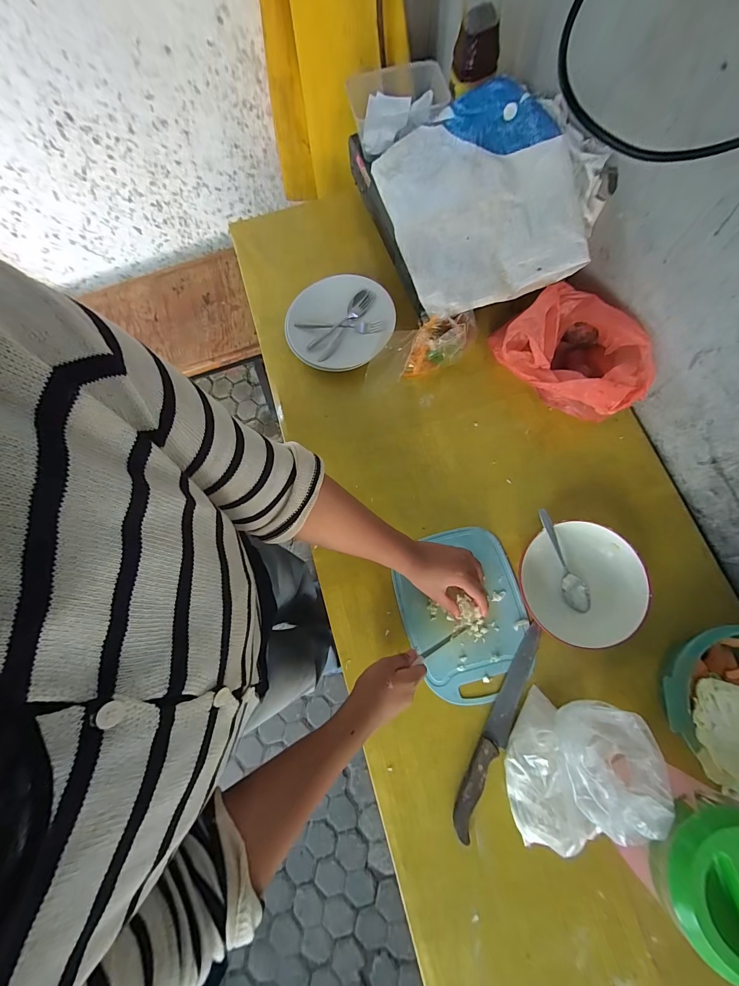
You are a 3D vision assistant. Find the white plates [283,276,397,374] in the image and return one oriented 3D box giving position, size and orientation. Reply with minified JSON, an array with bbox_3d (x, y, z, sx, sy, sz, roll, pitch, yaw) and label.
[{"bbox_3d":[-0.055,-0.323,0.662,0.196,0.025,0.191,0,75,2],"label":"white plates"}]

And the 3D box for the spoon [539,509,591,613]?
[{"bbox_3d":[0.288,0.100,0.516,0.036,0.012,0.165,-24,96,-4],"label":"spoon"}]

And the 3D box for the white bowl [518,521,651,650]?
[{"bbox_3d":[0.303,0.134,0.512,0.153,0.069,0.169,-24,75,0],"label":"white bowl"}]

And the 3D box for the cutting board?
[{"bbox_3d":[0.144,0.182,0.535,0.180,0.012,0.242,-15,75,-2],"label":"cutting board"}]

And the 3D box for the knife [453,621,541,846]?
[{"bbox_3d":[0.184,0.324,0.487,0.029,0.019,0.288,28,78,9],"label":"knife"}]

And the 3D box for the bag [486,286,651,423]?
[{"bbox_3d":[0.330,-0.220,0.581,0.151,0.109,0.223,-35,75,-3],"label":"bag"}]

